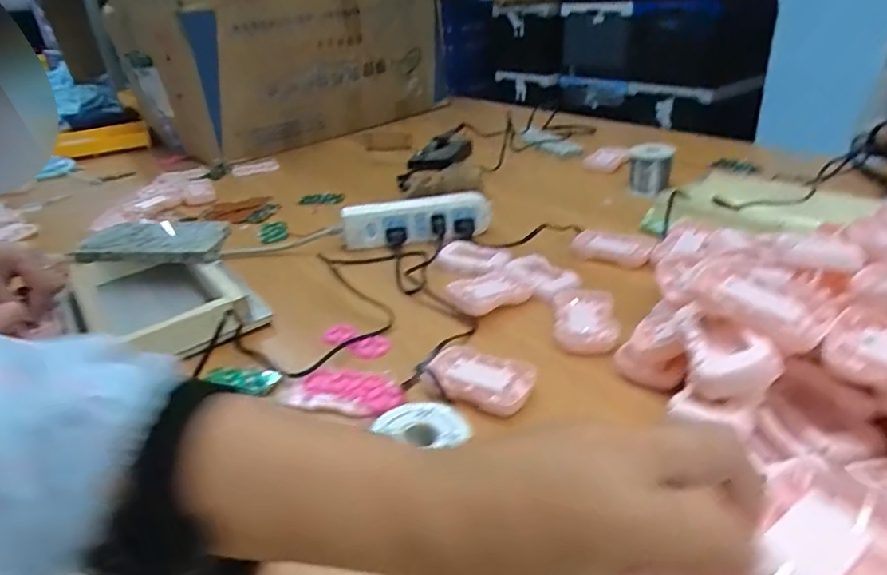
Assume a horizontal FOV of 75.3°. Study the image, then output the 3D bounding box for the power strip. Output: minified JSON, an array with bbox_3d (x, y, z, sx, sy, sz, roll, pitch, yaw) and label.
[{"bbox_3d":[-0.034,-0.085,0.748,0.194,0.053,0.037,-9,29,-8],"label":"power strip"}]

